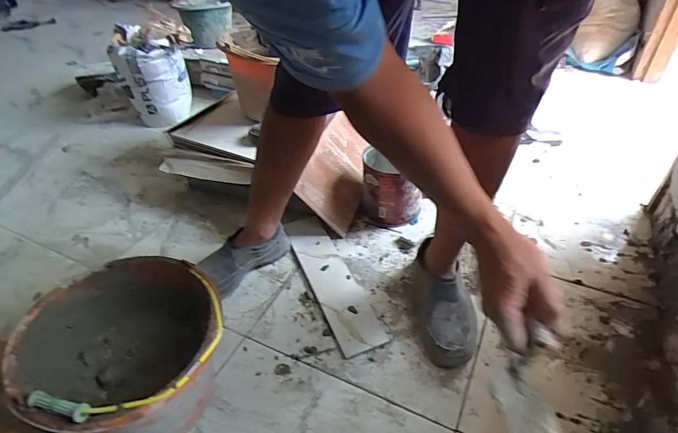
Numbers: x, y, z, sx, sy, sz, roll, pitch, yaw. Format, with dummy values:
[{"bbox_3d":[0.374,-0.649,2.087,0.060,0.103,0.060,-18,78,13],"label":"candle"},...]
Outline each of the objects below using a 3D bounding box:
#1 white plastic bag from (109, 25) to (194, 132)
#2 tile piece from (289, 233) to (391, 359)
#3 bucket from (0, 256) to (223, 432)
[{"bbox_3d":[-0.631,-0.486,1.442,0.240,0.295,0.228,-17,42,-18],"label":"white plastic bag"},{"bbox_3d":[-0.009,0.145,0.876,0.096,0.011,0.321,-12,42,-21],"label":"tile piece"},{"bbox_3d":[-0.305,0.222,0.635,0.271,0.233,0.283,-2,40,2],"label":"bucket"}]

